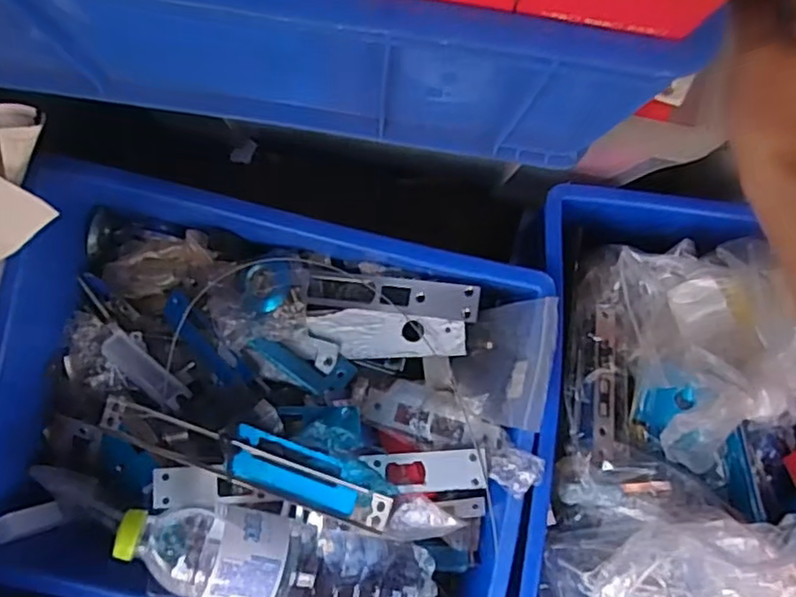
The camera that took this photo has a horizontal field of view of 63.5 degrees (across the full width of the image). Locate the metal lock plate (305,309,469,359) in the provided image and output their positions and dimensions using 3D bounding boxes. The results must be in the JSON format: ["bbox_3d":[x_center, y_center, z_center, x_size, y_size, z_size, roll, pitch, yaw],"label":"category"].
[{"bbox_3d":[-0.010,0.031,0.529,0.130,0.006,0.038,4,85,13],"label":"metal lock plate"}]

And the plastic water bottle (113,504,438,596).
[{"bbox_3d":[-0.086,0.196,0.475,0.232,0.063,0.070,19,85,-19],"label":"plastic water bottle"}]

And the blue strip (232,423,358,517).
[{"bbox_3d":[-0.080,0.135,0.504,0.103,0.008,0.039,19,85,1],"label":"blue strip"}]

